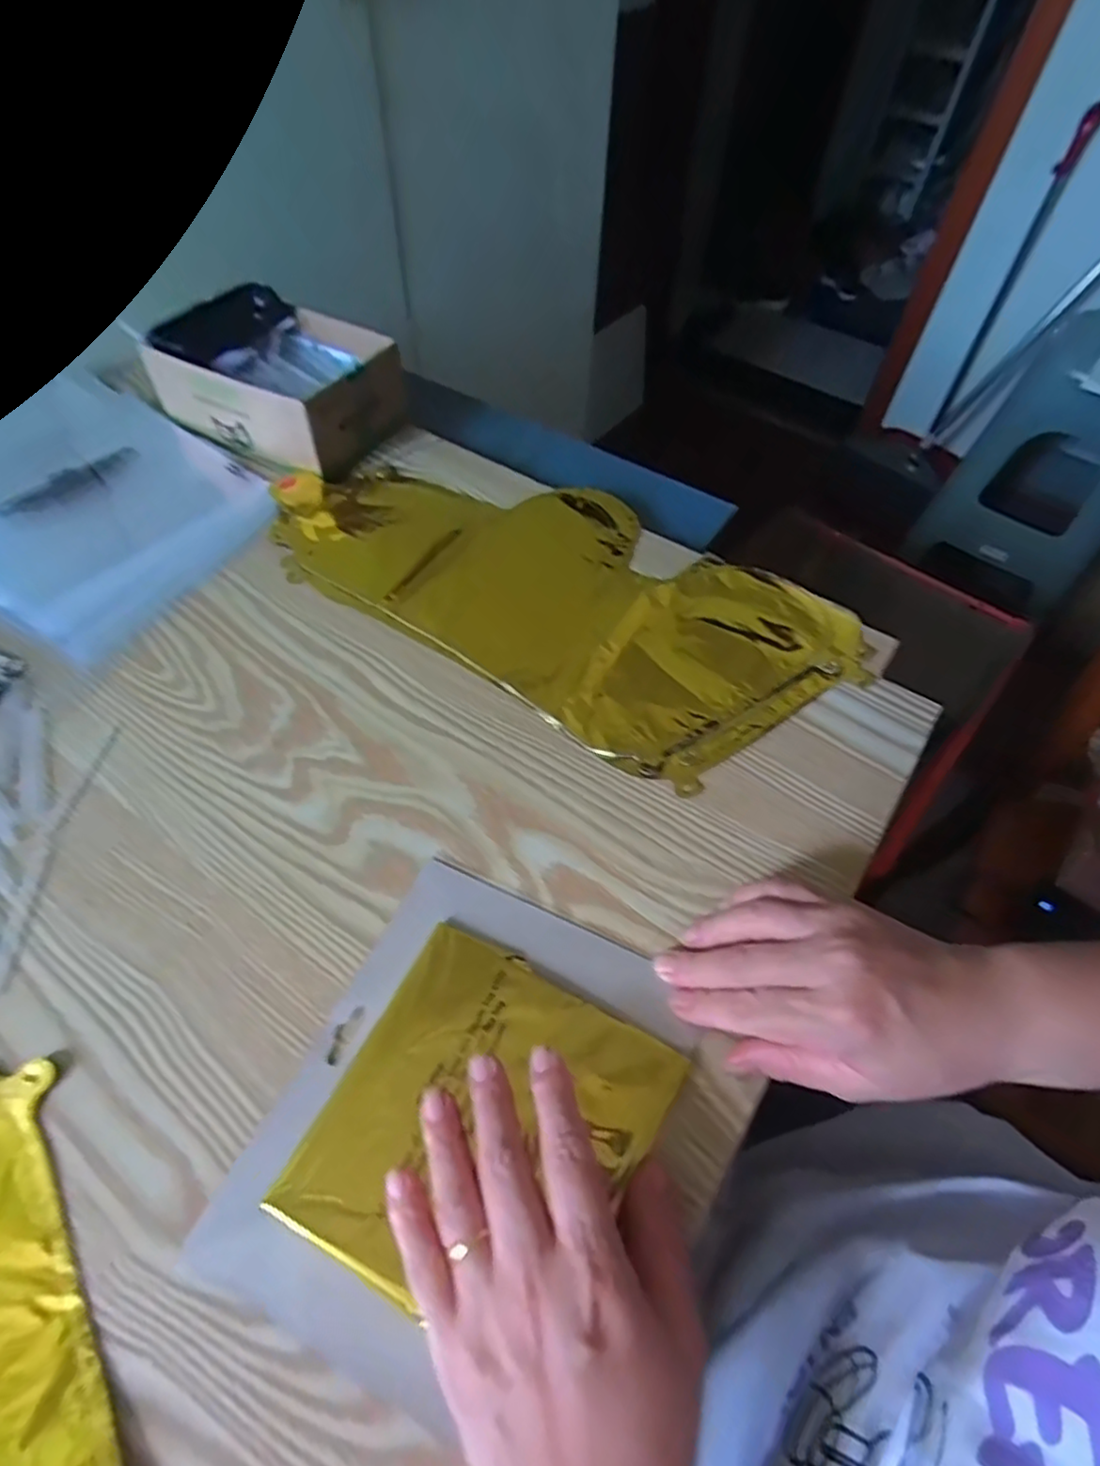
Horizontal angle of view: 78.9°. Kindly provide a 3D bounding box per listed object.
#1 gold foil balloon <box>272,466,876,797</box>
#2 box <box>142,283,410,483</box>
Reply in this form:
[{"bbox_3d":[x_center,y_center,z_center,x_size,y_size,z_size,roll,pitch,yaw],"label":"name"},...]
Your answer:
[{"bbox_3d":[-0.004,-0.118,0.498,0.423,0.009,0.209,31,60,19],"label":"gold foil balloon"},{"bbox_3d":[-0.231,-0.303,0.583,0.176,0.067,0.128,26,58,16],"label":"box"}]

